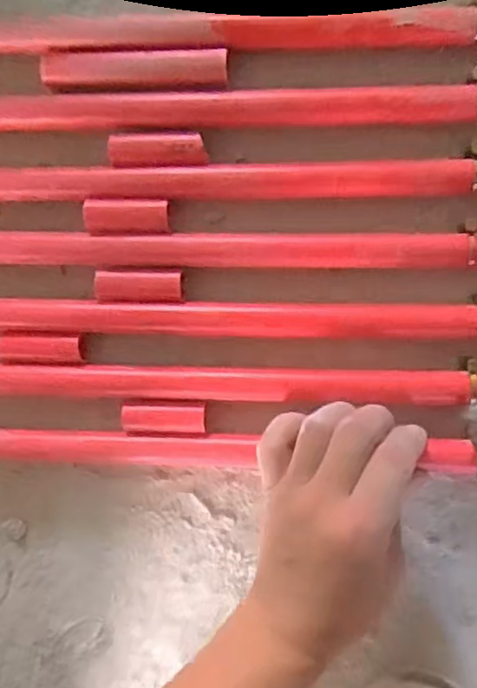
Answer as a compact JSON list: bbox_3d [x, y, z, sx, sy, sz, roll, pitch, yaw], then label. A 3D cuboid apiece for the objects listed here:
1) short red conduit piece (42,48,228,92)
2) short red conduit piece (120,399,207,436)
[{"bbox_3d":[-0.062,-0.165,0.389,0.111,0.013,0.021,2,95,6],"label":"short red conduit piece"},{"bbox_3d":[-0.046,0.046,0.410,0.051,0.017,0.024,-2,95,6],"label":"short red conduit piece"}]

